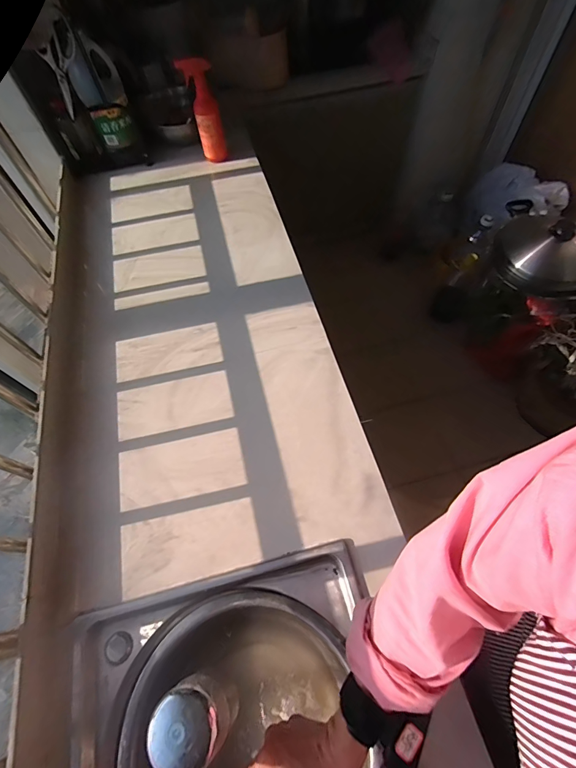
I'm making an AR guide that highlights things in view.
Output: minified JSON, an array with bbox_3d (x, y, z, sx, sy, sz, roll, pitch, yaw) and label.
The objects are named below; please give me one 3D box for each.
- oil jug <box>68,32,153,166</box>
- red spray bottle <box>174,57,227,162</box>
[{"bbox_3d":[-0.487,-0.750,0.967,0.121,0.267,0.094,-20,62,-8],"label":"oil jug"},{"bbox_3d":[-0.222,-0.721,0.954,0.084,0.226,0.061,-16,62,-6],"label":"red spray bottle"}]

